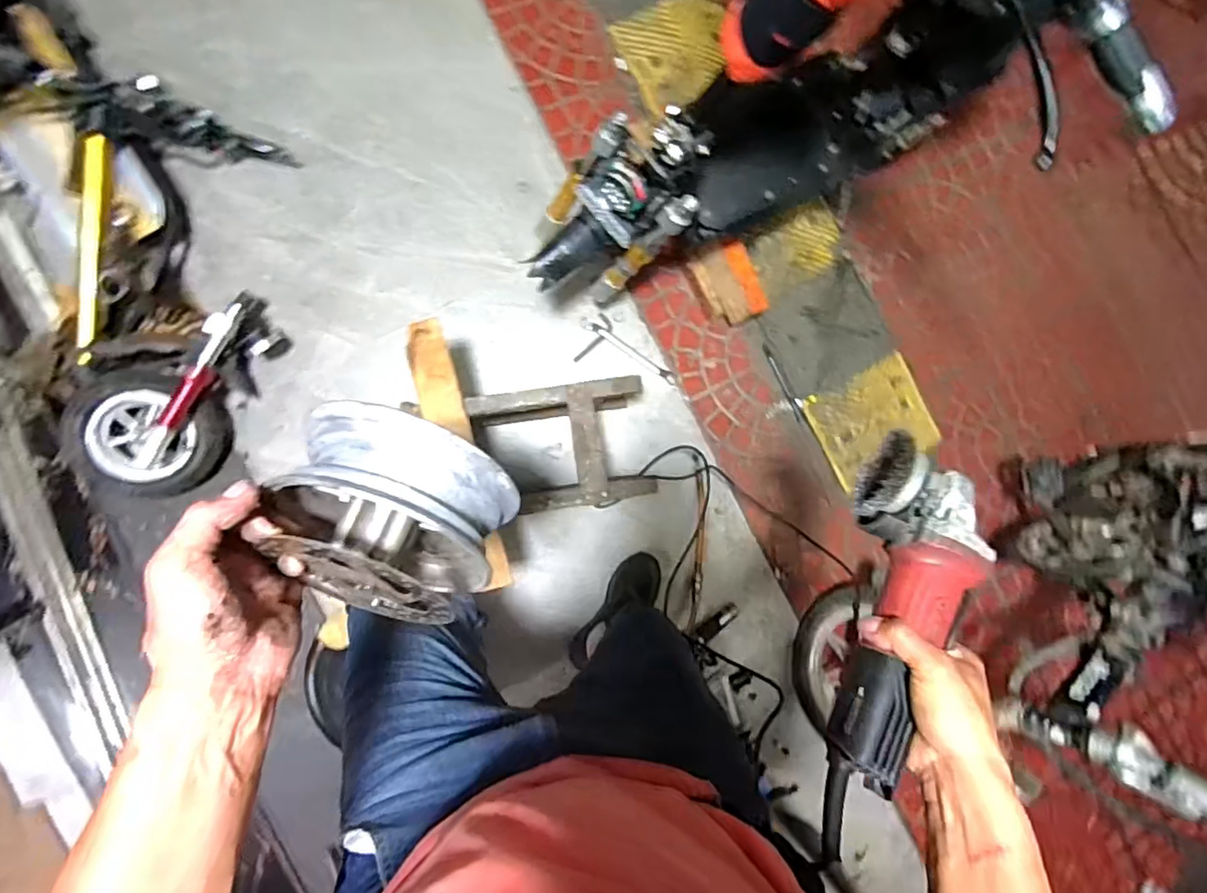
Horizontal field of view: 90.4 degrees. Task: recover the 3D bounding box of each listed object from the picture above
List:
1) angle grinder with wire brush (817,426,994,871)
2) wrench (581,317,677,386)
[{"bbox_3d":[0.238,0.159,0.501,0.091,0.079,0.325,21,77,-7],"label":"angle grinder with wire brush"},{"bbox_3d":[0.058,-0.215,1.351,0.249,0.010,0.025,32,86,-3],"label":"wrench"}]

